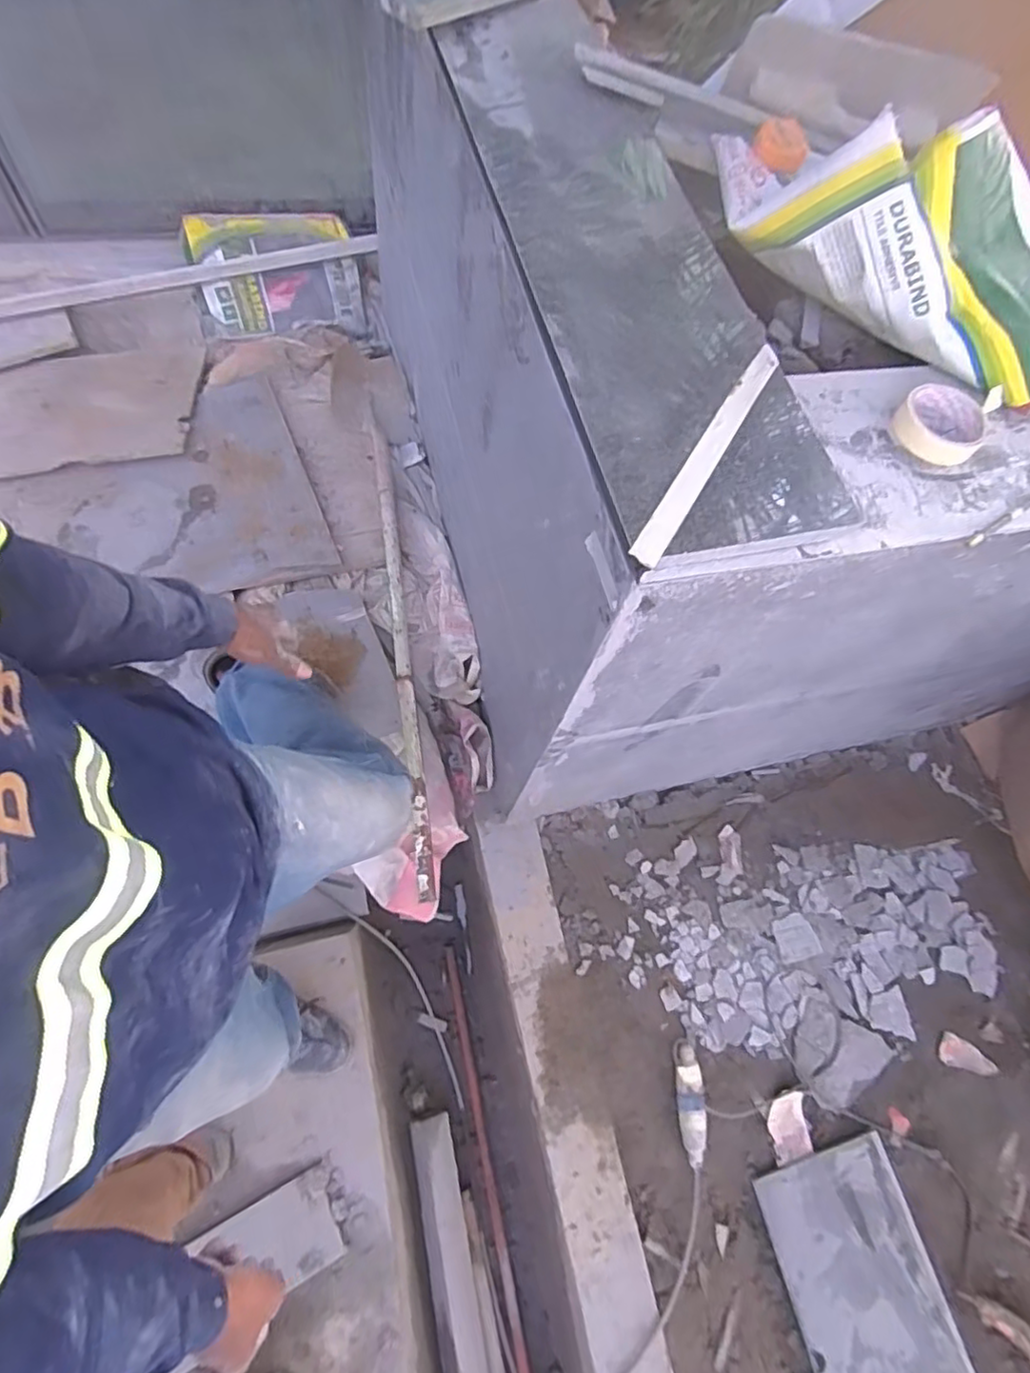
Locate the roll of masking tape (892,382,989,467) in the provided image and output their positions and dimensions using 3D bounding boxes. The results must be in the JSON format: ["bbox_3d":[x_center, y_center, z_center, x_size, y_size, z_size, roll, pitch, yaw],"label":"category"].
[{"bbox_3d":[0.439,-0.272,0.647,0.085,0.025,0.097,37,67,9],"label":"roll of masking tape"}]

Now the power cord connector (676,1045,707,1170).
[{"bbox_3d":[0.339,0.810,1.224,0.059,0.048,0.202,0,67,-7],"label":"power cord connector"}]

